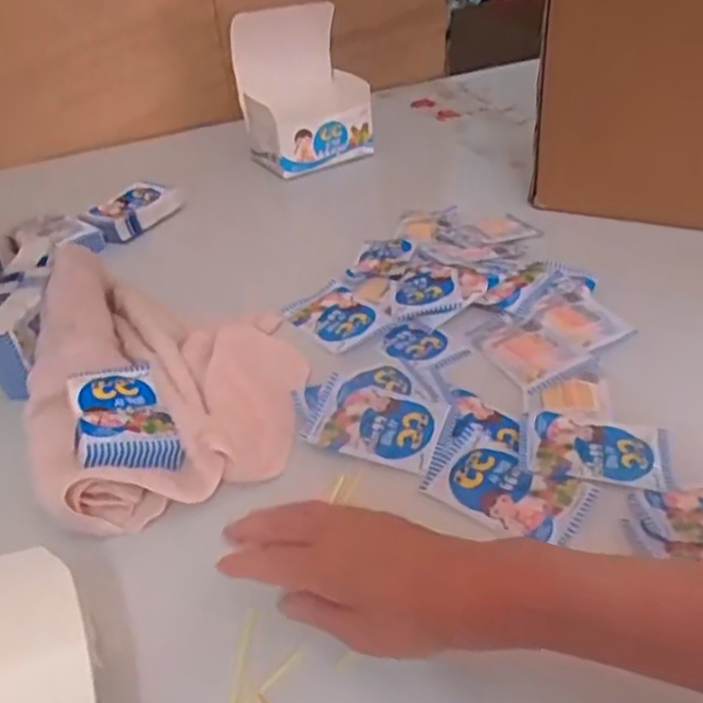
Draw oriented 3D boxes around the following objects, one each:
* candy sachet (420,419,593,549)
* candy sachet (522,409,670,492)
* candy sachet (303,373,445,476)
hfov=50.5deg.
[{"bbox_3d":[0.104,0.089,0.506,0.105,0.007,0.068,20,43,31],"label":"candy sachet"},{"bbox_3d":[0.171,0.069,0.525,0.097,0.005,0.067,5,37,13],"label":"candy sachet"},{"bbox_3d":[0.017,0.050,0.553,0.098,0.016,0.065,10,38,19],"label":"candy sachet"}]

